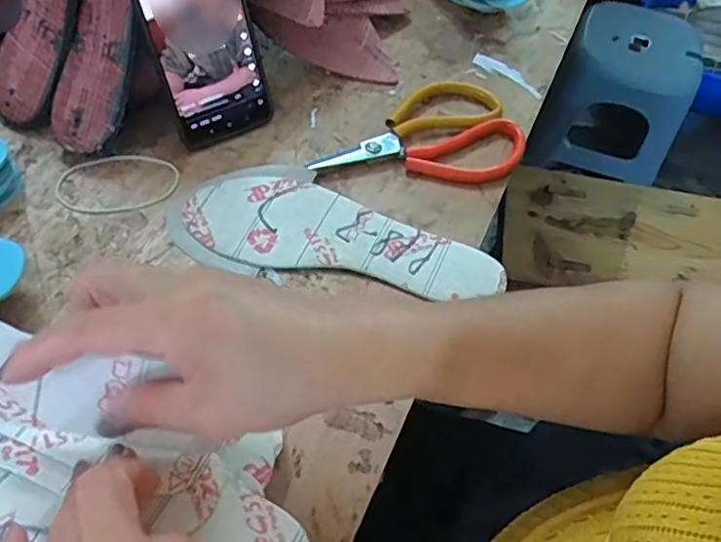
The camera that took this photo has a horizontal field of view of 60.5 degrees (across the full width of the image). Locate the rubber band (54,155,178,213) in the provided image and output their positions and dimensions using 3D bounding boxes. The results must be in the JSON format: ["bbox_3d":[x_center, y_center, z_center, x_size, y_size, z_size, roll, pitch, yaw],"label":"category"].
[{"bbox_3d":[-0.179,-0.064,0.456,0.087,0.004,0.052,-4,58,-8],"label":"rubber band"}]

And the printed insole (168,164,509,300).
[{"bbox_3d":[-0.015,-0.032,0.443,0.230,0.007,0.086,10,61,1],"label":"printed insole"}]

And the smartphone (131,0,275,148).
[{"bbox_3d":[-0.114,-0.175,0.444,0.081,0.161,0.008,-26,38,-19],"label":"smartphone"}]

